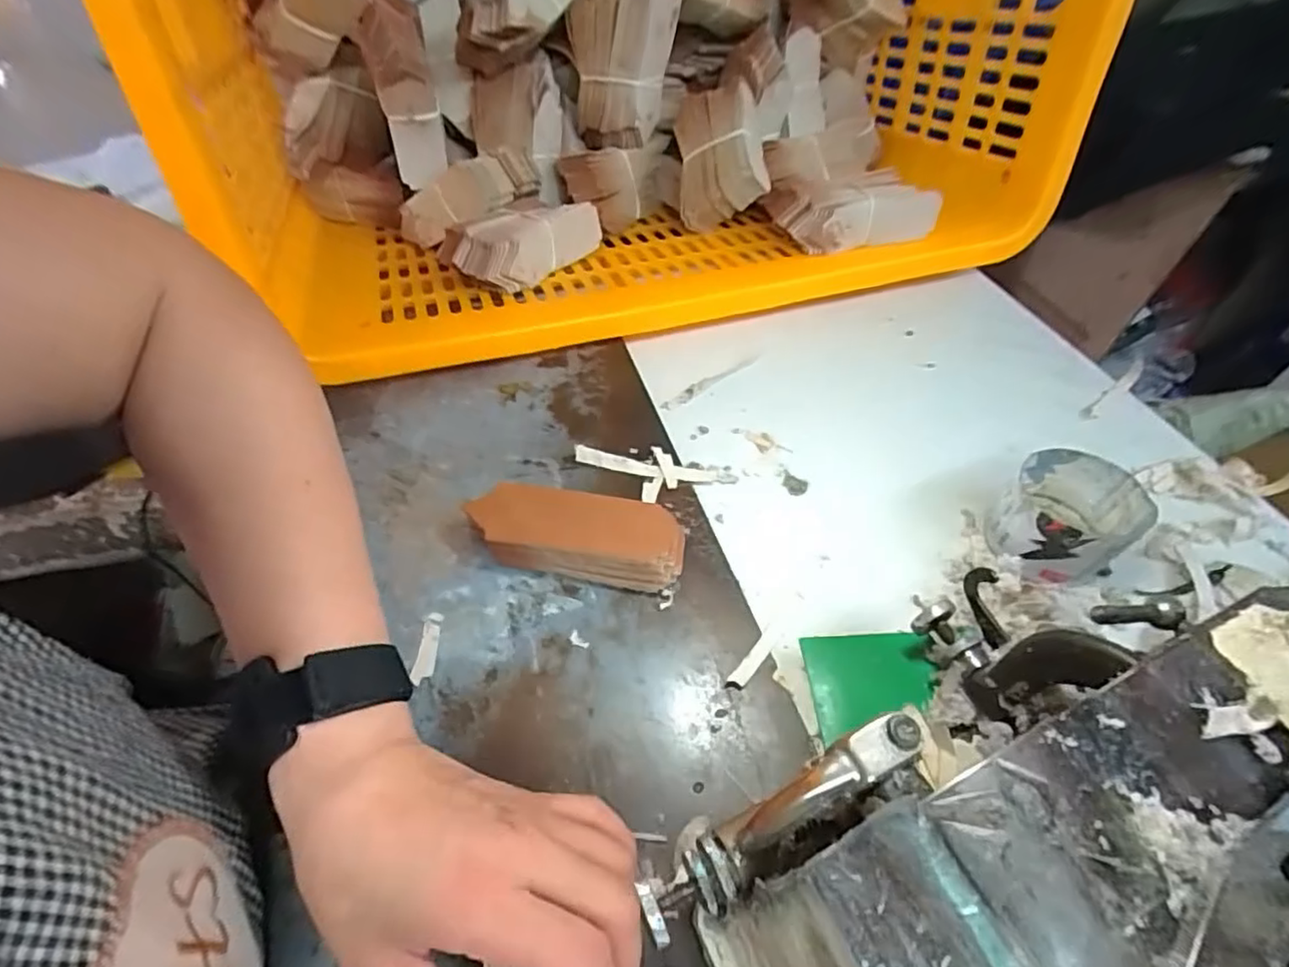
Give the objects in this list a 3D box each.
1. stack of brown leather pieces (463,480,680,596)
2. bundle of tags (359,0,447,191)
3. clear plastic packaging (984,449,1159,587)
[{"bbox_3d":[-0.037,0.030,0.362,0.116,0.035,0.039,9,52,4],"label":"stack of brown leather pieces"},{"bbox_3d":[-0.179,-0.290,0.479,0.044,0.122,0.053,-12,53,-12],"label":"bundle of tags"},{"bbox_3d":[0.250,0.023,0.382,0.072,0.050,0.079,2,52,-2],"label":"clear plastic packaging"}]

